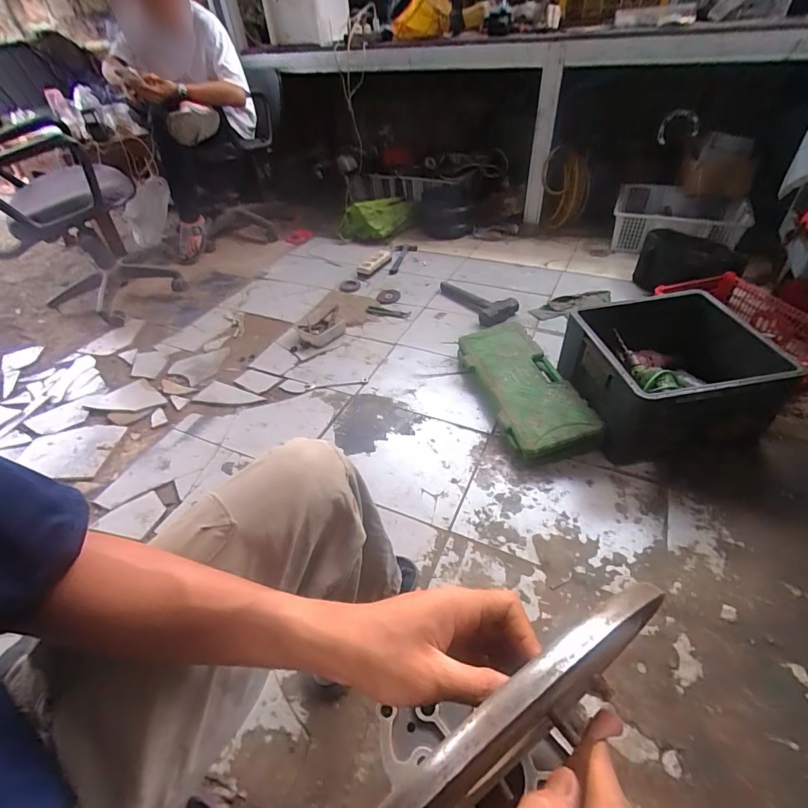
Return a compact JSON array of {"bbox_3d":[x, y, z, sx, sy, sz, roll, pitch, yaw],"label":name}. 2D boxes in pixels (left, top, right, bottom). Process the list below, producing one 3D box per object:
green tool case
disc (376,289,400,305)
[{"bbox_3d":[0.307,-0.058,1.154,0.194,0.093,0.488,-11,44,-8],"label":"green tool case"},{"bbox_3d":[-0.060,-0.415,1.639,0.088,0.007,0.113,-2,43,4],"label":"disc"}]

